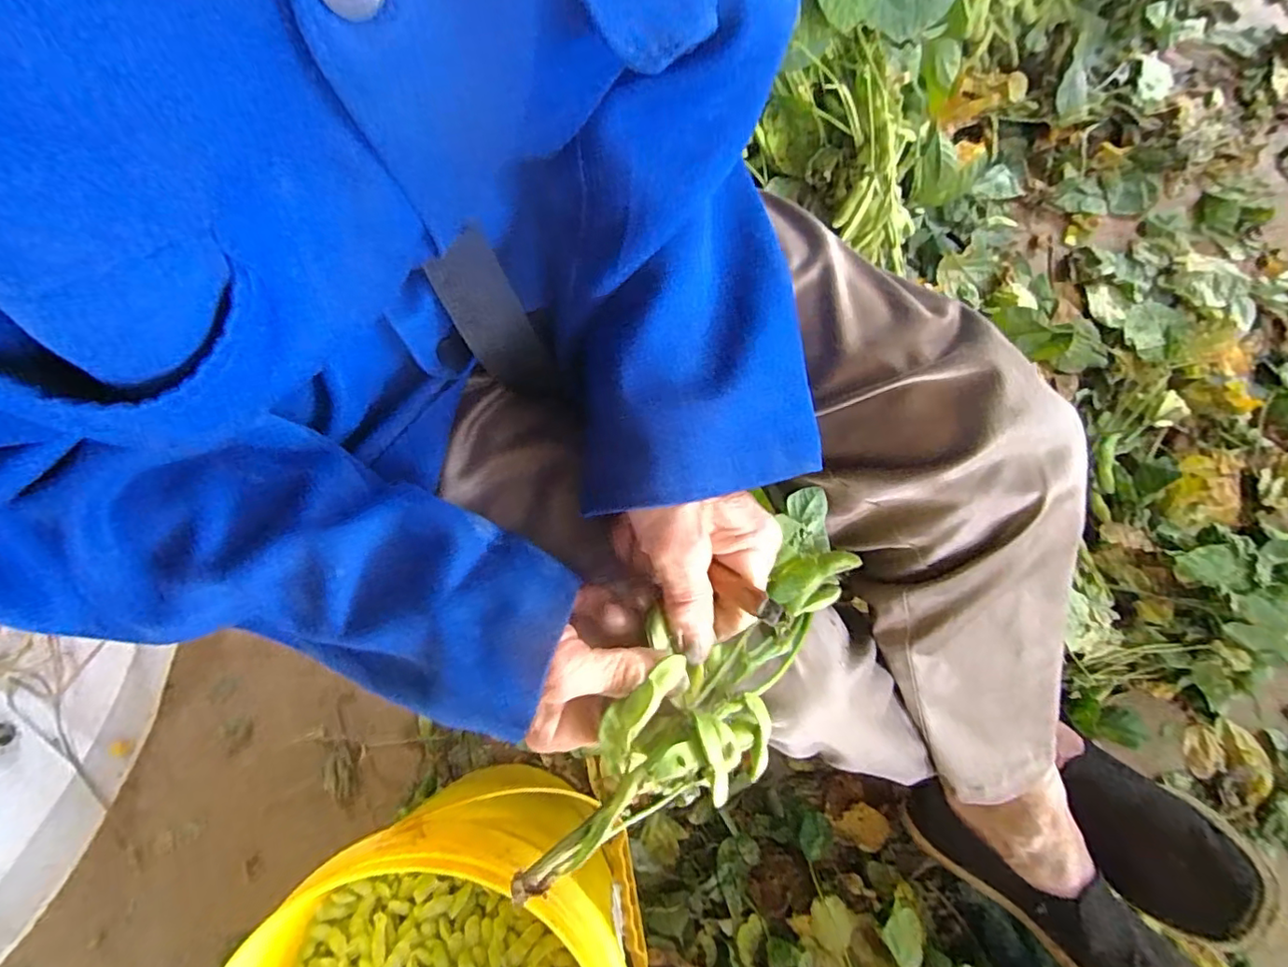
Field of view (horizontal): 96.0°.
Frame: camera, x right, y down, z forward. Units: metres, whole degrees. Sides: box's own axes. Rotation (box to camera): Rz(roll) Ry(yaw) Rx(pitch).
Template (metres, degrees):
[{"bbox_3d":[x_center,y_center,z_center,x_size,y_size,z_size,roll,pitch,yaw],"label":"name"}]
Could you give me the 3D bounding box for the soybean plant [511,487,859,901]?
[{"bbox_3d":[0.039,0.095,0.281,0.079,0.041,0.232,45,55,8],"label":"soybean plant"}]

